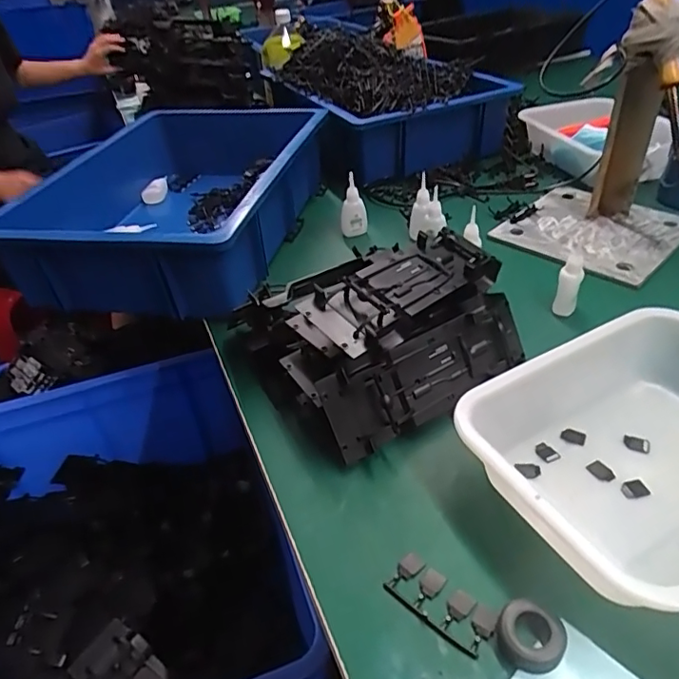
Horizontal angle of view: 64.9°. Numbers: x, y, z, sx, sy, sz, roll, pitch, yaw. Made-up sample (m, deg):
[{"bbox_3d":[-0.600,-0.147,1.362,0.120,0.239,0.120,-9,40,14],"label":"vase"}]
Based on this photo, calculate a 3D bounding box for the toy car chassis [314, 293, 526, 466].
[{"bbox_3d":[0.074,0.026,0.450,0.191,0.075,0.035,-25,10,-20],"label":"toy car chassis"}]

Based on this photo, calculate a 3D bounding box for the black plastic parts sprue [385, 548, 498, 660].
[{"bbox_3d":[0.064,0.168,0.341,0.068,0.004,0.032,29,50,36],"label":"black plastic parts sprue"}]

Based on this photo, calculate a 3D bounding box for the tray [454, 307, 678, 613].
[{"bbox_3d":[0.223,0.078,0.387,0.239,0.062,0.184,-22,41,-20],"label":"tray"}]

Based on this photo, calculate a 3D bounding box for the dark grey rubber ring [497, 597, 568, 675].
[{"bbox_3d":[0.114,0.175,0.316,0.037,0.016,0.037,-3,38,3],"label":"dark grey rubber ring"}]

